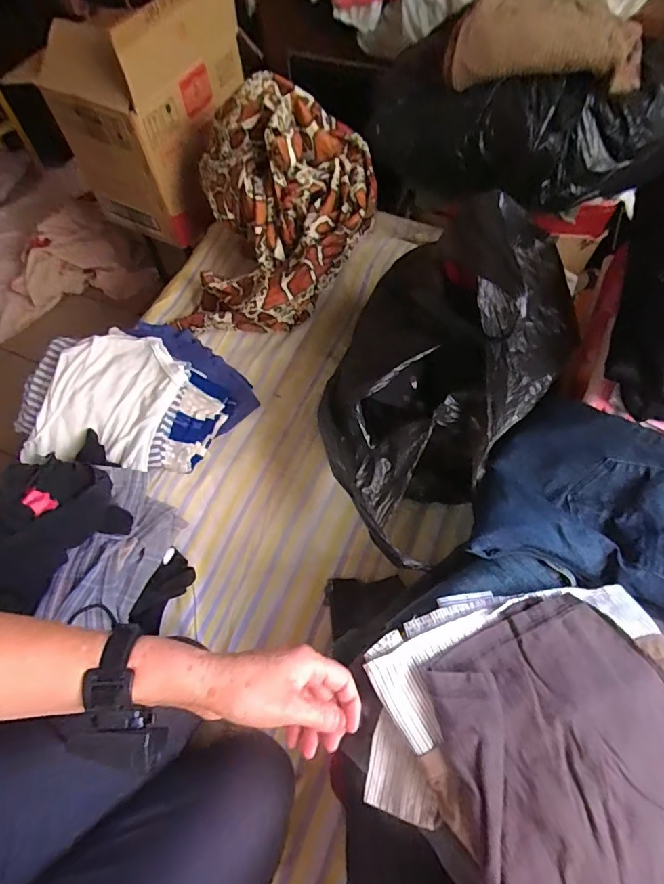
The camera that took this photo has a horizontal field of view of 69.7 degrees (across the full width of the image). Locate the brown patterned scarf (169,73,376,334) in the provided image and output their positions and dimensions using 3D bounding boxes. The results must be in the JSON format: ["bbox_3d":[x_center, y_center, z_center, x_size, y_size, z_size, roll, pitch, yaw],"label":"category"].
[{"bbox_3d":[-0.104,-0.389,0.865,0.335,0.307,0.317,12,63,10],"label":"brown patterned scarf"}]

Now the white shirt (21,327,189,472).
[{"bbox_3d":[-0.375,-0.064,0.797,0.215,0.074,0.259,19,64,13],"label":"white shirt"}]

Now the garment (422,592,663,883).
[{"bbox_3d":[0.228,0.306,0.380,0.219,0.038,0.330,-16,69,-3],"label":"garment"}]

